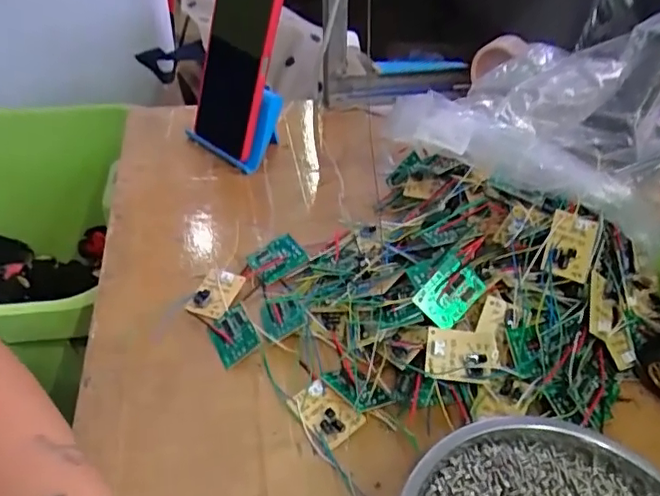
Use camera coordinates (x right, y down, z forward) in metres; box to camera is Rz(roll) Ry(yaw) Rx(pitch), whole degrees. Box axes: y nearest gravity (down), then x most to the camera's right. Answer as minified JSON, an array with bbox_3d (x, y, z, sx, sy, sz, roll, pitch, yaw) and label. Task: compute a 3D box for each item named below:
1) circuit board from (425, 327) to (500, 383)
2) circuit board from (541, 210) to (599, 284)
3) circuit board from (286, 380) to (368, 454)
[{"bbox_3d":[0.079,0.064,0.341,0.044,0.008,0.029,5,72,-5],"label":"circuit board"},{"bbox_3d":[0.150,-0.001,0.358,0.029,0.007,0.040,17,81,0],"label":"circuit board"},{"bbox_3d":[-0.004,0.097,0.339,0.041,0.010,0.027,33,48,32],"label":"circuit board"}]

